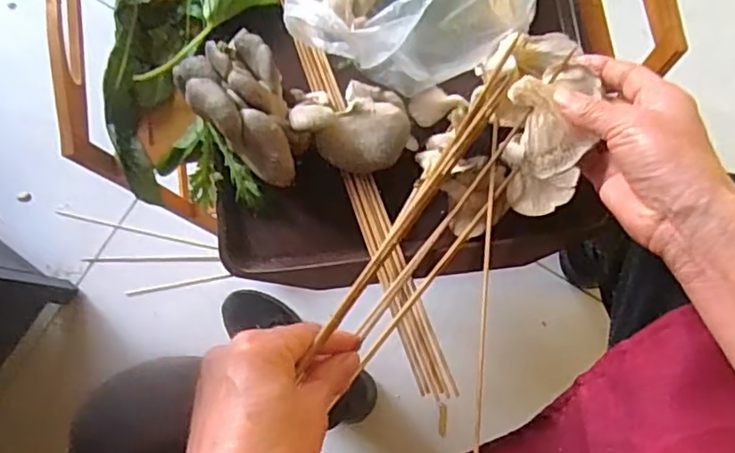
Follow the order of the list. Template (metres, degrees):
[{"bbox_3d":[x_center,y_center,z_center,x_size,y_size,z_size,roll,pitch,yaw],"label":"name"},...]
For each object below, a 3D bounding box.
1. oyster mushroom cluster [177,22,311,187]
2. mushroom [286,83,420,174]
[{"bbox_3d":[-0.094,-0.094,0.496,0.079,0.049,0.123,-39,79,-2],"label":"oyster mushroom cluster"},{"bbox_3d":[-0.011,-0.083,0.493,0.087,0.038,0.077,-20,79,1],"label":"mushroom"}]

